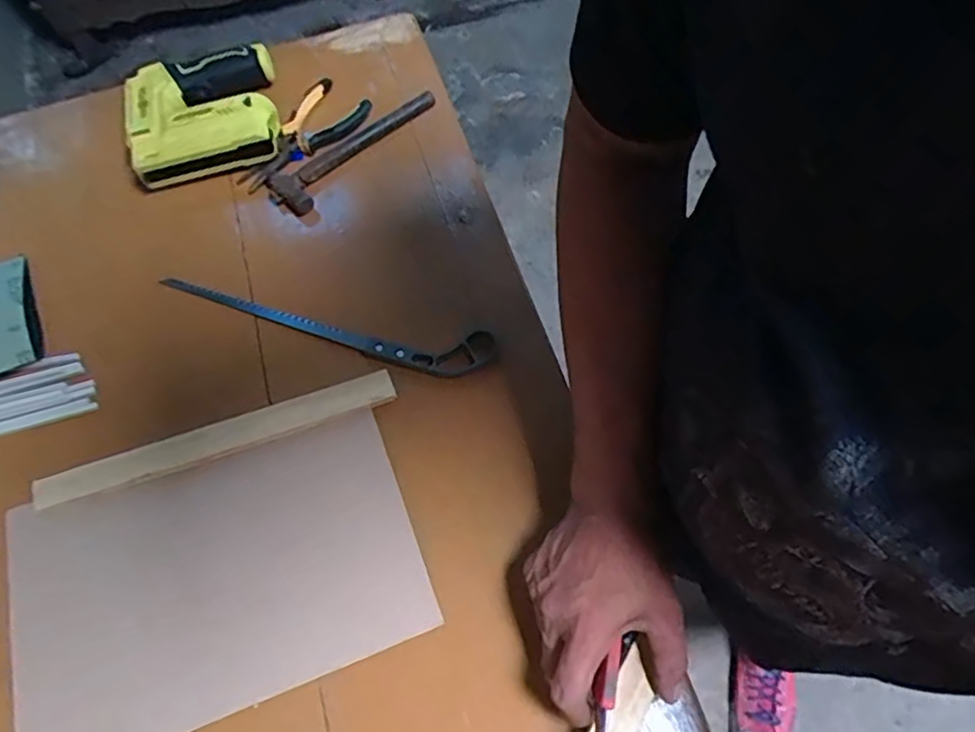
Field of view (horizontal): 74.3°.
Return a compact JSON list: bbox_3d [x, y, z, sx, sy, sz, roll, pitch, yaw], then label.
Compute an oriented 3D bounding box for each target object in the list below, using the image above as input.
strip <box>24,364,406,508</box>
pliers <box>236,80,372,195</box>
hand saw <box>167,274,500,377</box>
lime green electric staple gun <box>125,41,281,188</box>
[{"bbox_3d":[-0.219,0.060,0.529,0.288,0.016,0.030,-20,66,-7],"label":"strip"},{"bbox_3d":[-0.194,-0.239,0.682,0.075,0.021,0.152,32,70,15],"label":"pliers"},{"bbox_3d":[-0.152,-0.035,0.579,0.316,0.016,0.045,11,66,7],"label":"hand saw"},{"bbox_3d":[-0.296,-0.267,0.671,0.150,0.040,0.142,-16,66,-5],"label":"lime green electric staple gun"}]

